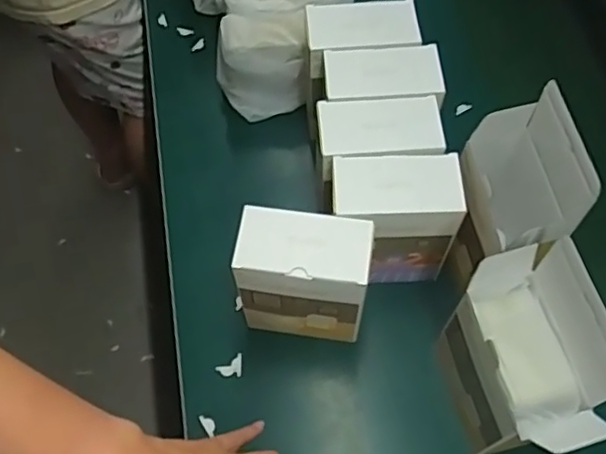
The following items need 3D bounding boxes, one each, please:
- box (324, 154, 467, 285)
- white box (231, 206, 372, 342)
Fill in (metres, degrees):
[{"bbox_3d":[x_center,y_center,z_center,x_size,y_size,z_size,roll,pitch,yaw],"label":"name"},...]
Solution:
[{"bbox_3d":[0.089,-0.004,0.646,0.125,0.154,0.073,-1,63,-1],"label":"box"},{"bbox_3d":[0.002,0.052,0.623,0.123,0.156,0.067,7,63,4],"label":"white box"}]

